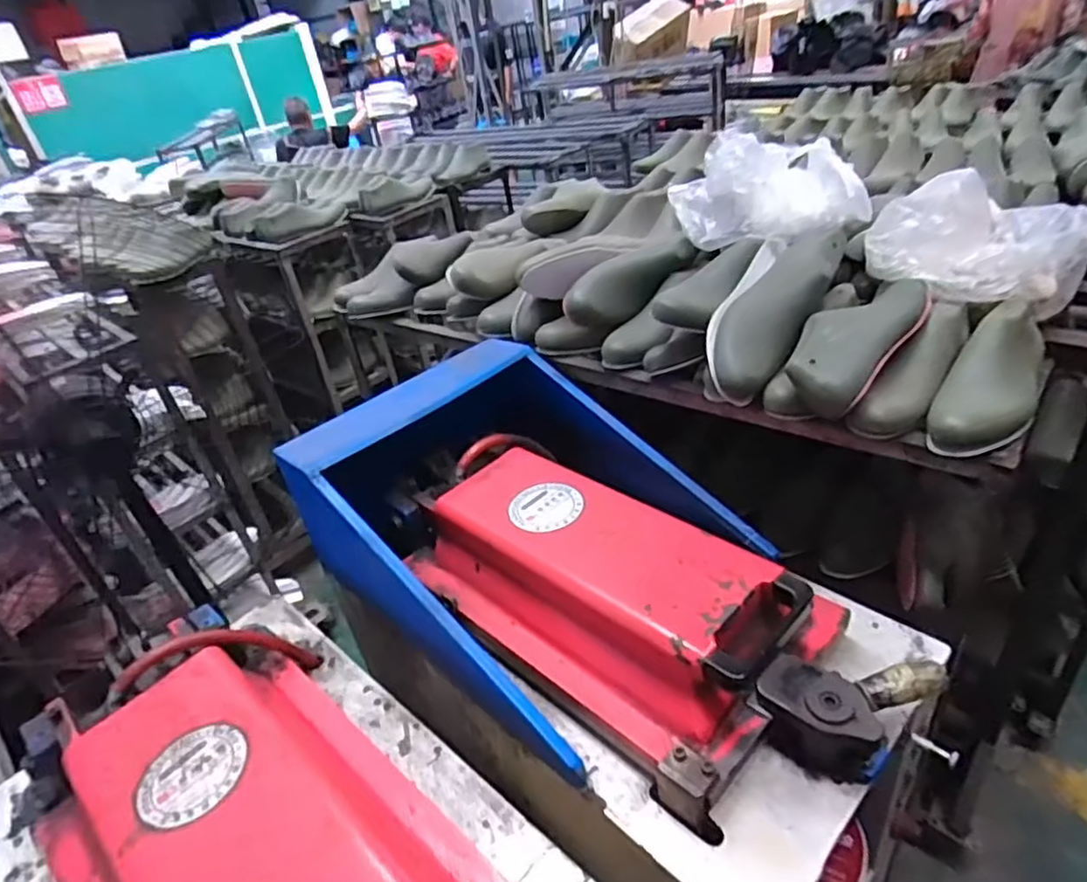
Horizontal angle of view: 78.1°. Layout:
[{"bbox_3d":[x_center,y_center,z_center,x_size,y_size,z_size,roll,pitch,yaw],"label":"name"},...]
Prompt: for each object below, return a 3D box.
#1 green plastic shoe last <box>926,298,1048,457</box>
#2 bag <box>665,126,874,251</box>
[{"bbox_3d":[0.512,-0.076,0.761,0.093,0.080,0.247,16,39,34],"label":"green plastic shoe last"},{"bbox_3d":[0.309,-0.364,0.962,0.135,0.125,0.271,-27,36,-29],"label":"bag"}]

